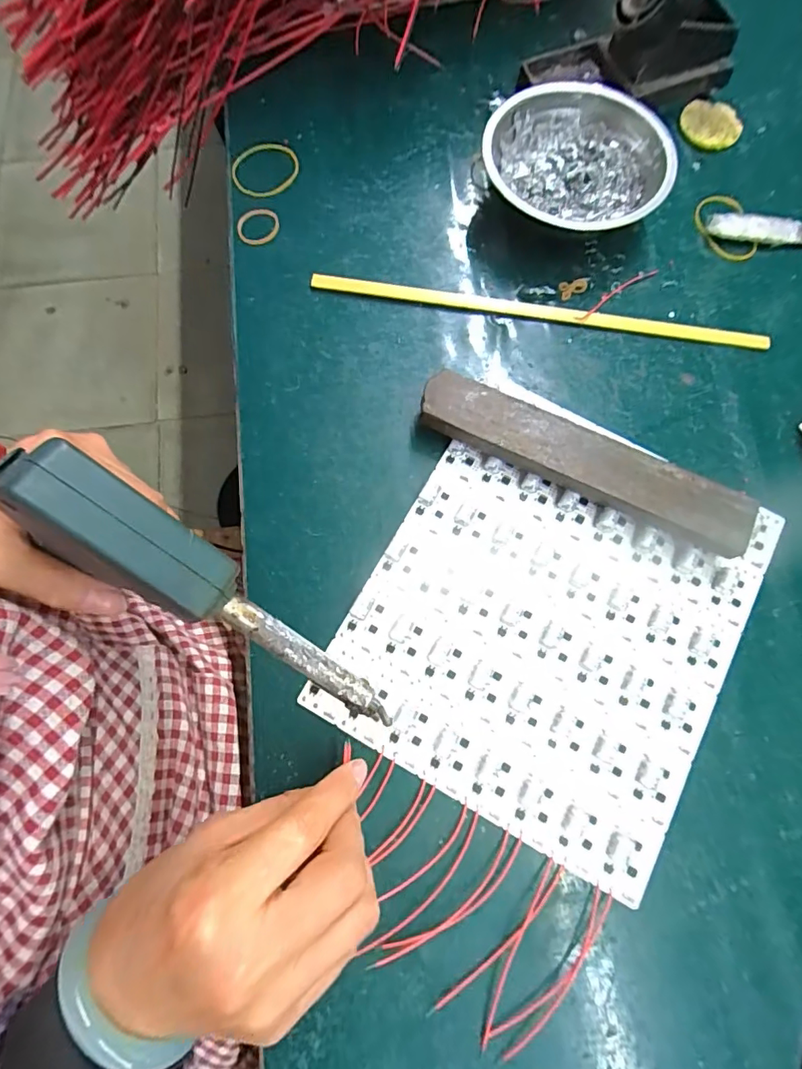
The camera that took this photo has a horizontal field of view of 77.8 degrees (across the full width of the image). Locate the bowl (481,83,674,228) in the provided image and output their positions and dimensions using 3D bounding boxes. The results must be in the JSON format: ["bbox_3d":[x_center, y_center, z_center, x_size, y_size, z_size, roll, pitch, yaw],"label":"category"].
[{"bbox_3d":[0.126,-0.259,0.355,0.122,0.040,0.120,0,75,-1],"label":"bowl"}]

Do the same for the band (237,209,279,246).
[{"bbox_3d":[-0.103,-0.224,0.359,0.029,0.006,0.028,5,82,0],"label":"band"}]

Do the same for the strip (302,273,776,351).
[{"bbox_3d":[0.095,-0.156,0.346,0.312,0.005,0.012,8,75,1],"label":"strip"}]

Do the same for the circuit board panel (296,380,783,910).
[{"bbox_3d":[0.086,0.048,0.287,0.201,0.011,0.220,29,76,6],"label":"circuit board panel"}]

